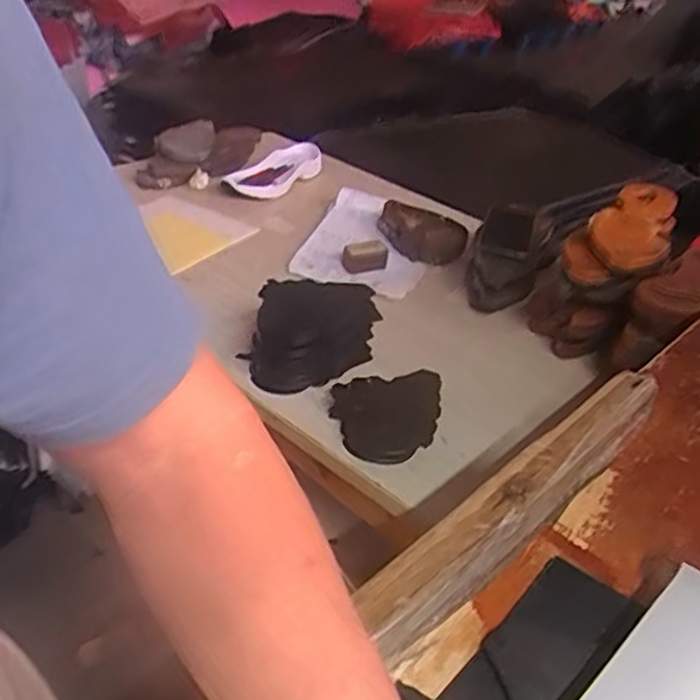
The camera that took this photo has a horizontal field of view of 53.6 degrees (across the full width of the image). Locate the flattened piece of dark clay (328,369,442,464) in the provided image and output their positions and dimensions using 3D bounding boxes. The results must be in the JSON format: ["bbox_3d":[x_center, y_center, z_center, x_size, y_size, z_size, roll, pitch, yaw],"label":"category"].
[{"bbox_3d":[0.039,0.073,0.815,0.123,0.032,0.143,10,34,3],"label":"flattened piece of dark clay"}]

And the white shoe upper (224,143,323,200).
[{"bbox_3d":[-0.147,-0.355,1.361,0.118,0.044,0.239,18,36,14],"label":"white shoe upper"}]

